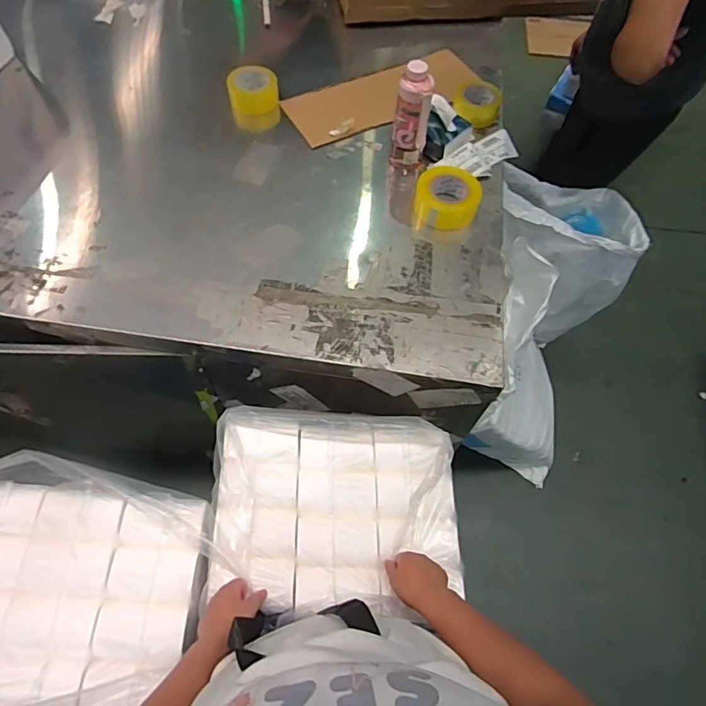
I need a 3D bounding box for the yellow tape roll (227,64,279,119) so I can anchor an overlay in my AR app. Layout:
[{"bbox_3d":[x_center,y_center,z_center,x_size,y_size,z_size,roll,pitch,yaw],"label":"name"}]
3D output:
[{"bbox_3d":[-0.239,-0.638,1.184,0.114,0.055,0.114,1,61,-2],"label":"yellow tape roll"}]

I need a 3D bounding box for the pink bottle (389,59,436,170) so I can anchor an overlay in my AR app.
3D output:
[{"bbox_3d":[0.120,-0.485,1.018,0.077,0.205,0.066,2,61,-2],"label":"pink bottle"}]

